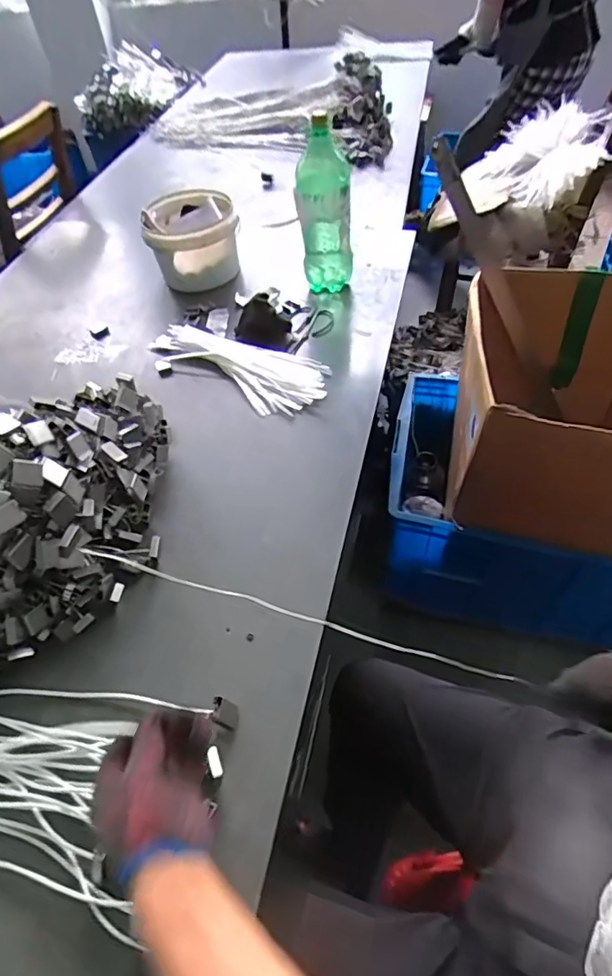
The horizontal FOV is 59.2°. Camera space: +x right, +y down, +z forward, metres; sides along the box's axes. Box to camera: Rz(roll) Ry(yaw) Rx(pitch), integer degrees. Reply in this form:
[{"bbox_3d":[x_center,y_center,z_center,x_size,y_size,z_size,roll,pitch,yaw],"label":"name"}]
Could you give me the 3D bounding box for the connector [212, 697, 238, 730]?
[{"bbox_3d":[-0.093,0.258,0.618,0.033,0.008,0.028,23,75,-6],"label":"connector"}]

